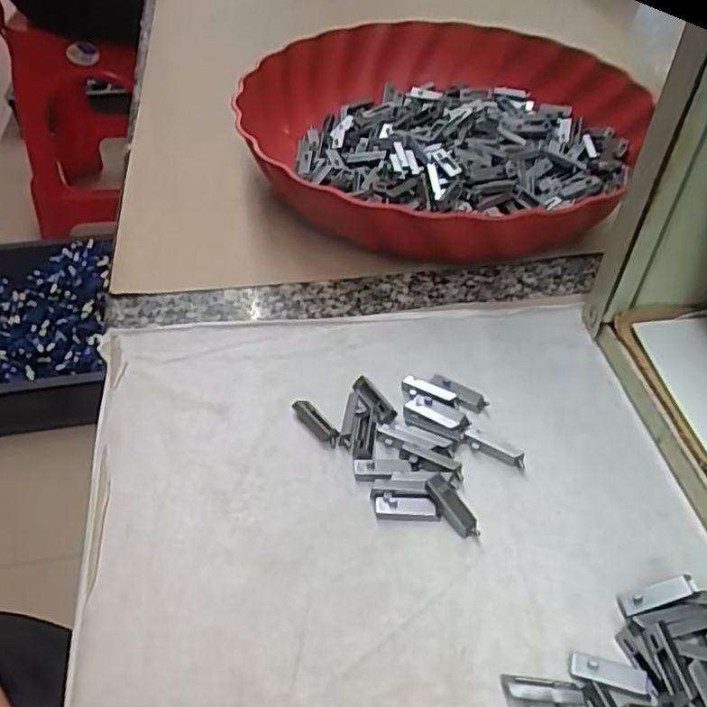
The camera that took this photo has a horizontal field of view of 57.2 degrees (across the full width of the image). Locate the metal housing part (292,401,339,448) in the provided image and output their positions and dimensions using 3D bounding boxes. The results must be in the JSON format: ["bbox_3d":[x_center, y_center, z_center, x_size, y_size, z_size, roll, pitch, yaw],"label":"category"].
[{"bbox_3d":[-0.015,0.029,0.275,0.007,0.005,0.026,-31,53,-26],"label":"metal housing part"}]

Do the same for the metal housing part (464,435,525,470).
[{"bbox_3d":[0.057,0.040,0.267,0.026,0.007,0.004,21,50,20],"label":"metal housing part"}]

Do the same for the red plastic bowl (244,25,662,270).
[{"bbox_3d":[0.050,-0.139,0.406,0.235,0.049,0.256,0,46,0],"label":"red plastic bowl"}]

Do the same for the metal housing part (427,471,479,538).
[{"bbox_3d":[0.038,0.058,0.246,0.008,0.004,0.026,-30,75,-26],"label":"metal housing part"}]

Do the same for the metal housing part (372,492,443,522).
[{"bbox_3d":[0.020,0.059,0.248,0.024,0.004,0.008,5,46,5],"label":"metal housing part"}]

